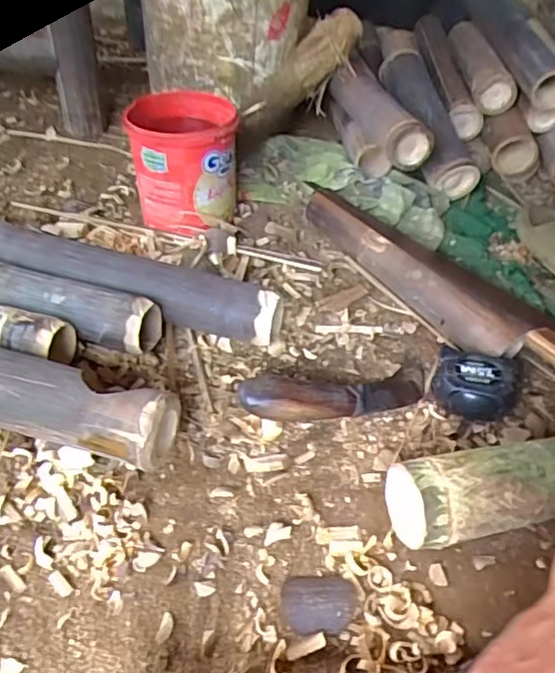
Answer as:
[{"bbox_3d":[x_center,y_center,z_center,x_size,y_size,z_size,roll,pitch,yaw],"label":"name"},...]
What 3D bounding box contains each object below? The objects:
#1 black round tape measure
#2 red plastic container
[{"bbox_3d":[0.209,0.052,0.600,0.081,0.045,0.078,3,44,-3],"label":"black round tape measure"},{"bbox_3d":[-0.124,-0.229,0.755,0.131,0.145,0.142,-1,45,-8],"label":"red plastic container"}]

